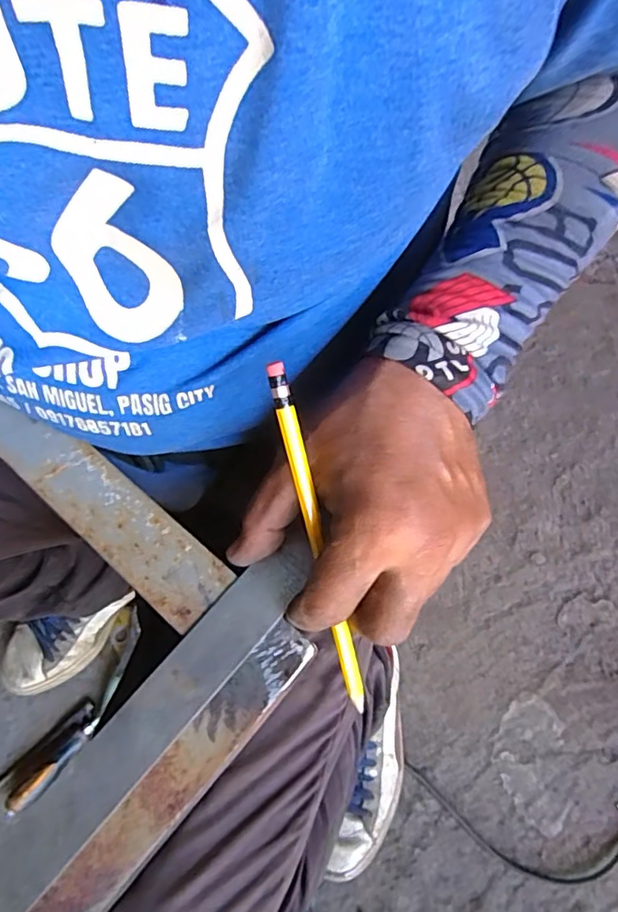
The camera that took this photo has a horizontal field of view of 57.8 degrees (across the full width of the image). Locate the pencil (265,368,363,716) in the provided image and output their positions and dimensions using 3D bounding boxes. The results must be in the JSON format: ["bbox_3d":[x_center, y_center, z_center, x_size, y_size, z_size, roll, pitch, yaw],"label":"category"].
[{"bbox_3d":[0.005,0.044,0.252,0.009,0.004,0.173,-16,107,-4],"label":"pencil"}]

